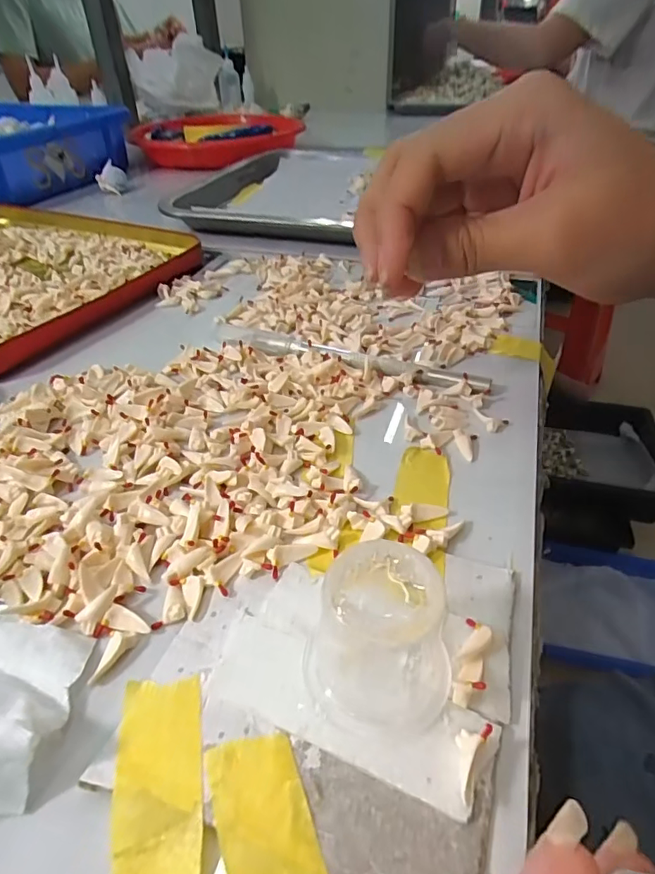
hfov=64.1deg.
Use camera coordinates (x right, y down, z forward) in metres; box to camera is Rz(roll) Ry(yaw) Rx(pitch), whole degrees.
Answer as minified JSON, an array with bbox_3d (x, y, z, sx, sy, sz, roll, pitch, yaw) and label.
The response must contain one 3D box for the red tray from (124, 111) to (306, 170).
[{"bbox_3d":[-0.120,-0.387,0.681,0.180,0.038,0.207,10,40,13],"label":"red tray"}]

